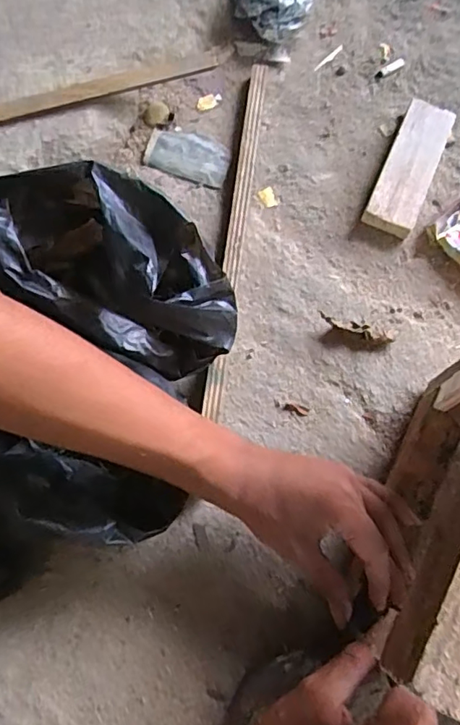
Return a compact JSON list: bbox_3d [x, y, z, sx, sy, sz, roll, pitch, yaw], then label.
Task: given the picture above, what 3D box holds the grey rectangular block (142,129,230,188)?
[{"bbox_3d":[-0.042,-0.213,0.561,0.084,0.014,0.048,17,72,7],"label":"grey rectangular block"}]

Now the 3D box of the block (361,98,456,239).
[{"bbox_3d":[0.183,-0.198,0.556,0.049,0.020,0.149,22,73,8],"label":"block"}]

